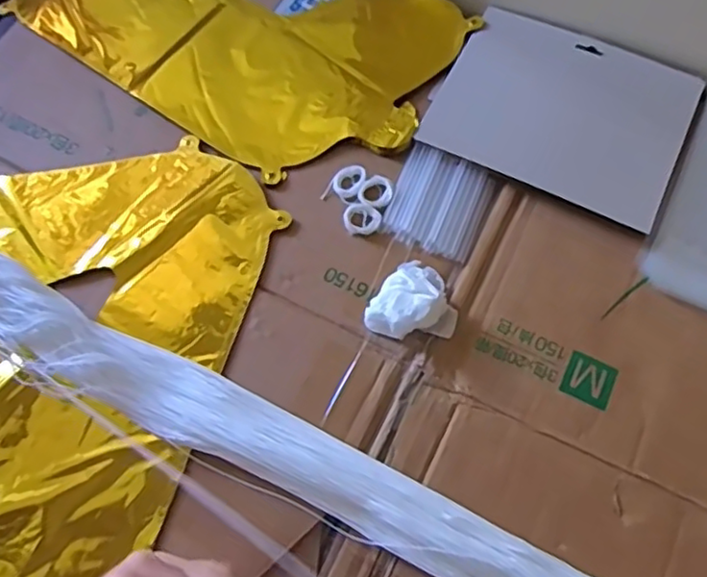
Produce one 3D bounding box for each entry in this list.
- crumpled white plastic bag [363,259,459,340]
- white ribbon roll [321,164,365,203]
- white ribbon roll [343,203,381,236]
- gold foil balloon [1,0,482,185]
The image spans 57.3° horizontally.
[{"bbox_3d":[0.047,0.009,0.460,0.058,0.029,0.064,30,71,13],"label":"crumpled white plastic bag"},{"bbox_3d":[-0.006,-0.083,0.511,0.027,0.008,0.035,22,69,10],"label":"white ribbon roll"},{"bbox_3d":[0.007,-0.054,0.500,0.027,0.006,0.026,0,67,1],"label":"white ribbon roll"},{"bbox_3d":[-0.115,-0.238,0.587,0.397,0.019,0.226,29,71,12],"label":"gold foil balloon"}]

